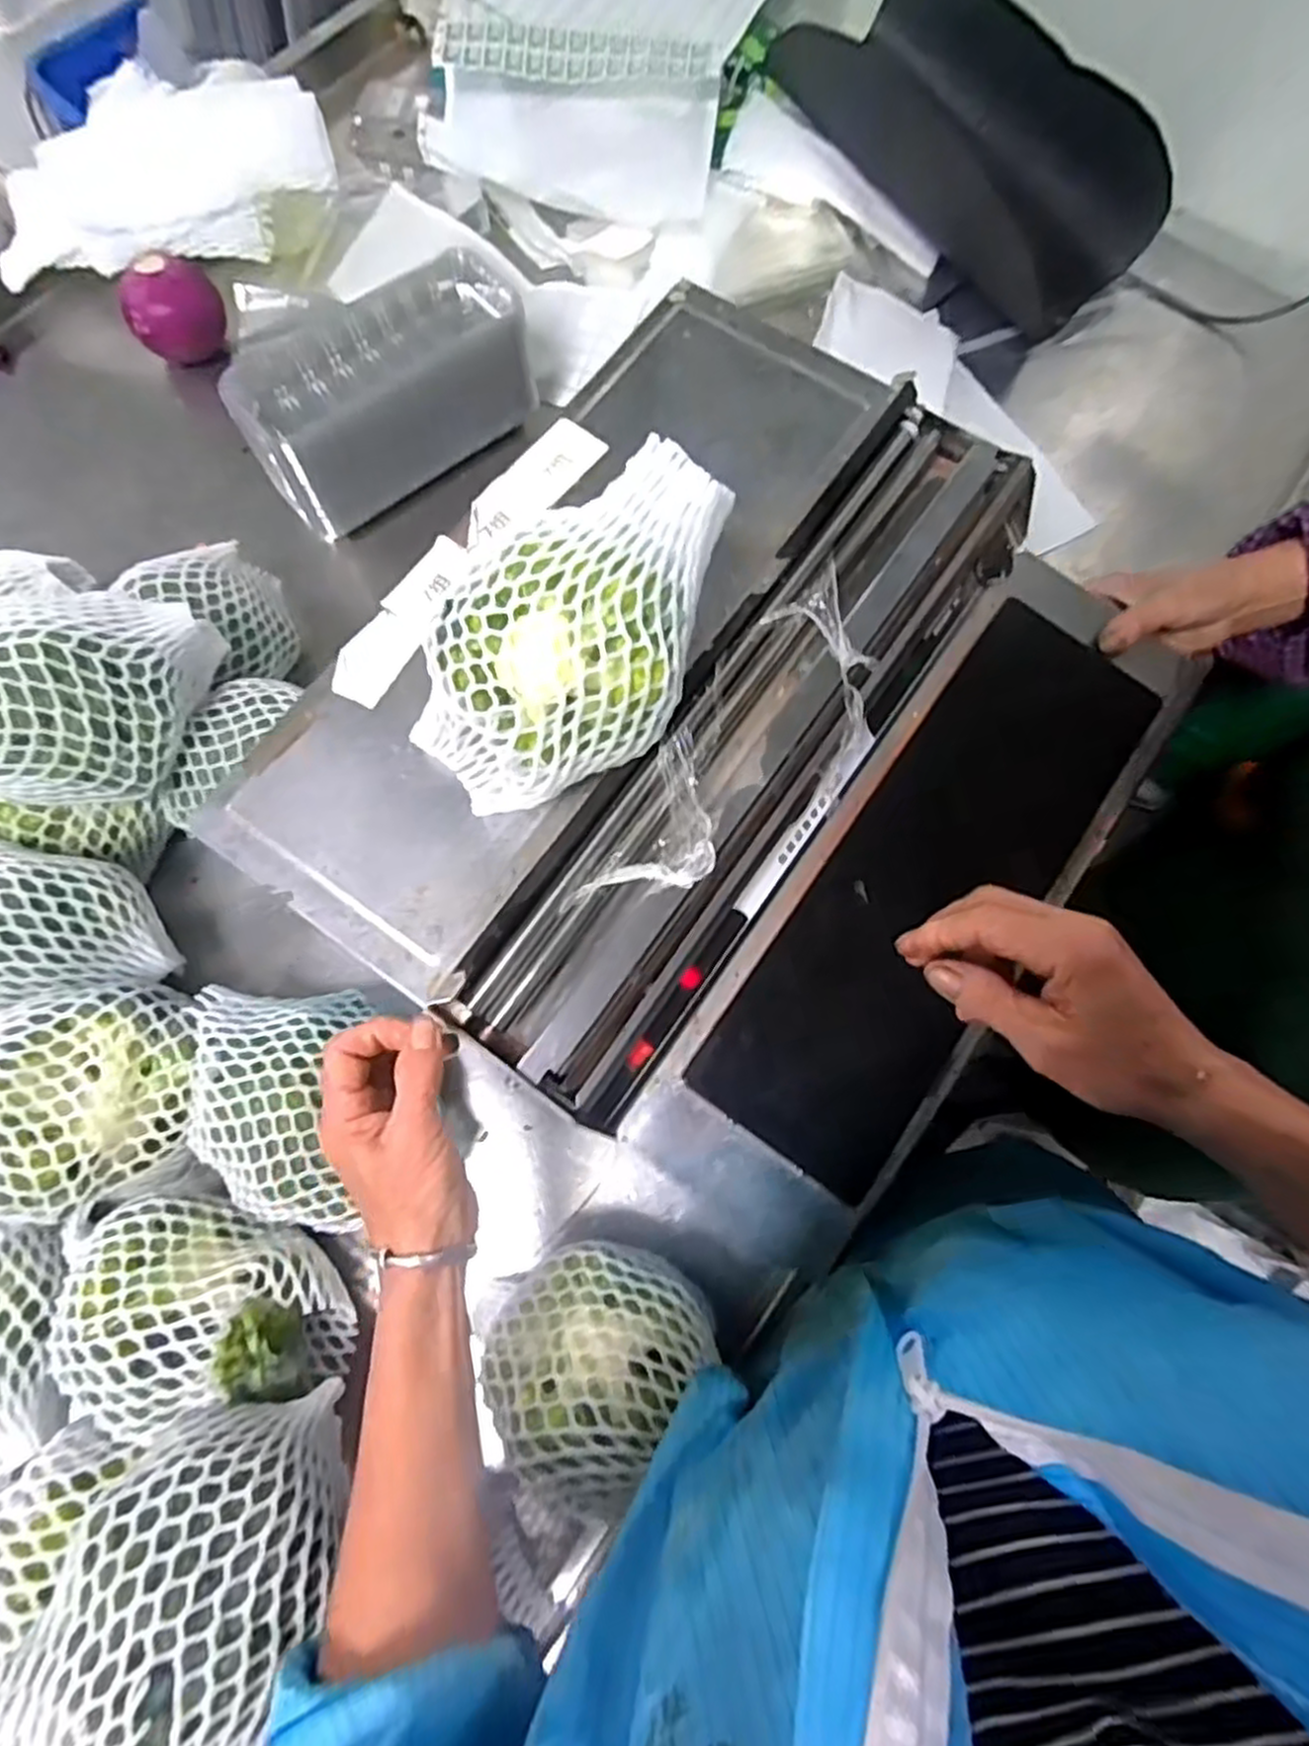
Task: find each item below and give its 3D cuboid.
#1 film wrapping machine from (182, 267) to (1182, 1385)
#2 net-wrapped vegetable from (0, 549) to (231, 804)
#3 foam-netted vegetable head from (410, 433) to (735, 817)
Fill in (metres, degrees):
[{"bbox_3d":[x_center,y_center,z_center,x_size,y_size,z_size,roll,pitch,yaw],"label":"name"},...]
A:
[{"bbox_3d":[0.048,-0.049,0.518,0.425,0.200,0.523,36,76,8],"label":"film wrapping machine"},{"bbox_3d":[-0.372,-0.117,0.495,0.117,0.106,0.143,8,74,1],"label":"net-wrapped vegetable"},{"bbox_3d":[-0.034,-0.110,0.377,0.171,0.107,0.100,-28,76,-9],"label":"foam-netted vegetable head"}]

